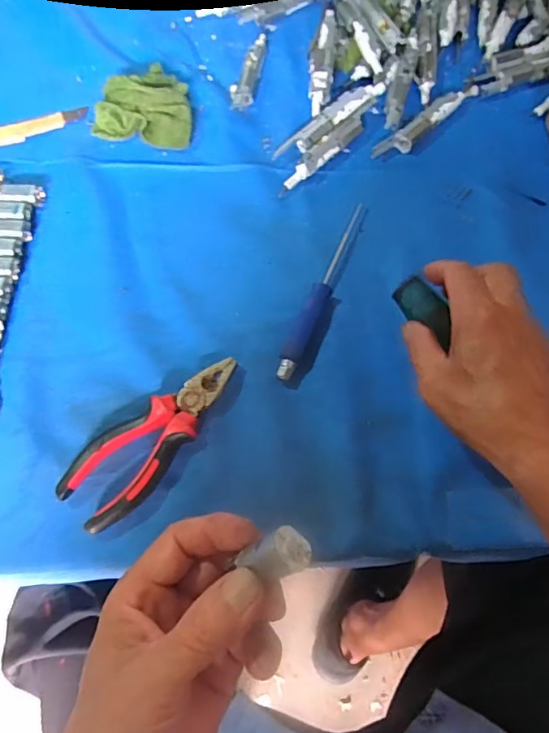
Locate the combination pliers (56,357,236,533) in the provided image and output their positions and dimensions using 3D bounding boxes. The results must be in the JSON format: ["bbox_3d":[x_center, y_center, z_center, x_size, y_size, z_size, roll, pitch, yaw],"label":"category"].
[{"bbox_3d":[-0.088,0.050,0.379,0.055,0.017,0.153,41,74,16],"label":"combination pliers"}]

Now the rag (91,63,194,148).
[{"bbox_3d":[-0.128,-0.265,0.504,0.100,0.037,0.079,12,69,6],"label":"rag"}]

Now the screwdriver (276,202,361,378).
[{"bbox_3d":[0.043,-0.070,0.432,0.019,0.015,0.188,23,70,10],"label":"screwdriver"}]

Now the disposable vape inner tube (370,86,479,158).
[{"bbox_3d":[0.156,-0.249,0.508,0.139,0.012,0.024,-37,72,-13],"label":"disposable vape inner tube"}]

